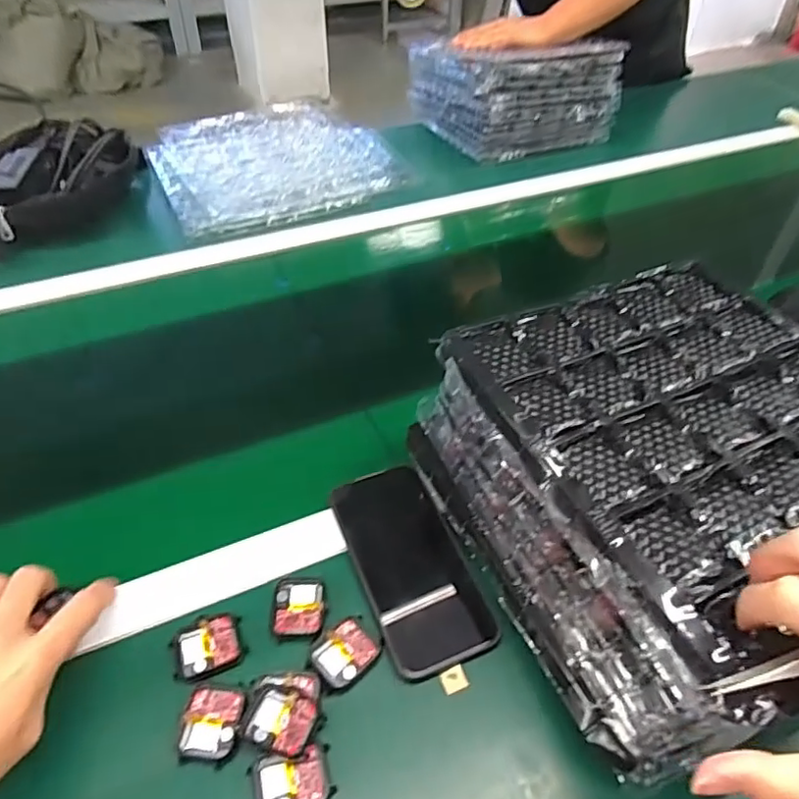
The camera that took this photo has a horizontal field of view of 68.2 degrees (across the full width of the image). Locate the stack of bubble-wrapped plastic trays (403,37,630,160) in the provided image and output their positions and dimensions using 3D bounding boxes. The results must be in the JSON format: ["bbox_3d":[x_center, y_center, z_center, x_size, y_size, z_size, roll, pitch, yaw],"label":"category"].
[{"bbox_3d":[0.201,-0.573,1.067,0.282,0.142,0.279,-18,49,-18],"label":"stack of bubble-wrapped plastic trays"}]

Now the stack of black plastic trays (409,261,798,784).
[{"bbox_3d":[0.194,0.045,0.415,0.278,0.116,0.275,-18,51,-18],"label":"stack of black plastic trays"}]

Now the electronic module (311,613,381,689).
[{"bbox_3d":[-0.036,0.172,0.403,0.044,0.004,0.034,-32,56,-27],"label":"electronic module"}]

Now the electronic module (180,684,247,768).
[{"bbox_3d":[-0.118,0.204,0.372,0.037,0.006,0.043,4,48,2],"label":"electronic module"}]

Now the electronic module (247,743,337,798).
[{"bbox_3d":[-0.064,0.228,0.351,0.047,0.011,0.033,-8,48,-9],"label":"electronic module"}]

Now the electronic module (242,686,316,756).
[{"bbox_3d":[-0.073,0.201,0.368,0.040,0.013,0.034,16,49,13],"label":"electronic module"}]

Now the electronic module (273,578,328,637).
[{"bbox_3d":[-0.072,0.148,0.425,0.036,0.004,0.042,-3,48,-4],"label":"electronic module"}]

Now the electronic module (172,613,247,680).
[{"bbox_3d":[-0.131,0.168,0.404,0.046,0.004,0.037,-16,50,-16],"label":"electronic module"}]

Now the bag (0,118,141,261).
[{"bbox_3d":[-0.504,-0.281,0.790,0.172,0.103,0.297,27,51,23],"label":"bag"}]

